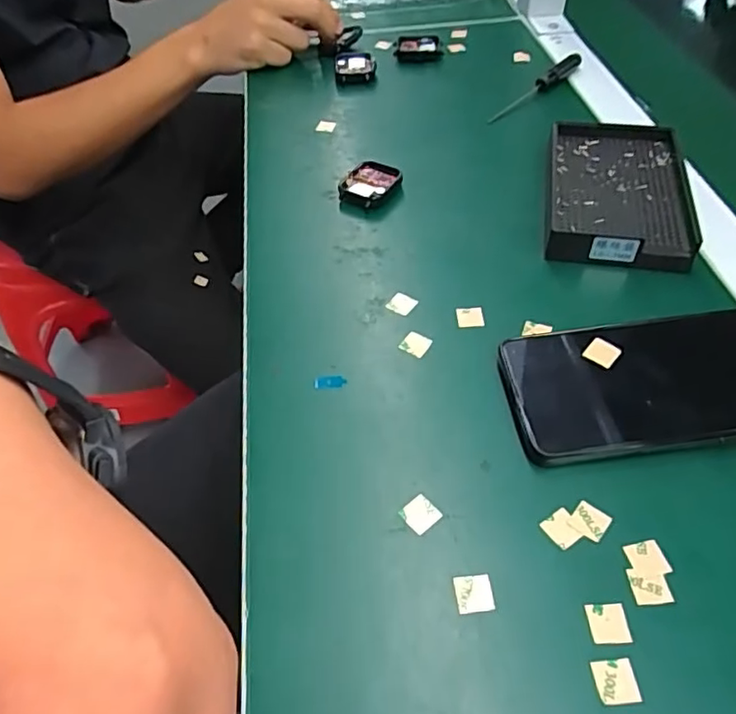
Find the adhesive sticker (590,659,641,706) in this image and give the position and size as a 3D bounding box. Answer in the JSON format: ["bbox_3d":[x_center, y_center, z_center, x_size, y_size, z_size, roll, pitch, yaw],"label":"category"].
[{"bbox_3d":[0.097,0.127,0.232,0.016,0.004,0.016,-5,51,1],"label":"adhesive sticker"}]

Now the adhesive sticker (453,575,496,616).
[{"bbox_3d":[0.046,0.102,0.256,0.016,0.004,0.016,-7,53,1],"label":"adhesive sticker"}]

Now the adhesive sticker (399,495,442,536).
[{"bbox_3d":[0.025,0.074,0.280,0.016,0.004,0.015,-33,63,-24],"label":"adhesive sticker"}]

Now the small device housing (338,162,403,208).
[{"bbox_3d":[0.000,-0.129,0.446,0.036,0.011,0.044,27,57,24],"label":"small device housing"}]

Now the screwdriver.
[{"bbox_3d":[0.150,-0.242,0.530,0.010,0.014,0.127,36,61,29],"label":"screwdriver"}]

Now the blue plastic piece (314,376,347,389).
[{"bbox_3d":[-0.021,0.014,0.333,0.018,0.004,0.007,-5,50,0],"label":"blue plastic piece"}]

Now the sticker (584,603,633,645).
[{"bbox_3d":[0.099,0.110,0.246,0.016,0.004,0.016,-3,51,0],"label":"sticker"}]

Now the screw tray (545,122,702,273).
[{"bbox_3d":[0.176,-0.118,0.419,0.092,0.022,0.140,8,51,10],"label":"screw tray"}]

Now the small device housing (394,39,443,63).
[{"bbox_3d":[0.049,-0.300,0.581,0.045,0.015,0.023,2,50,6],"label":"small device housing"}]

